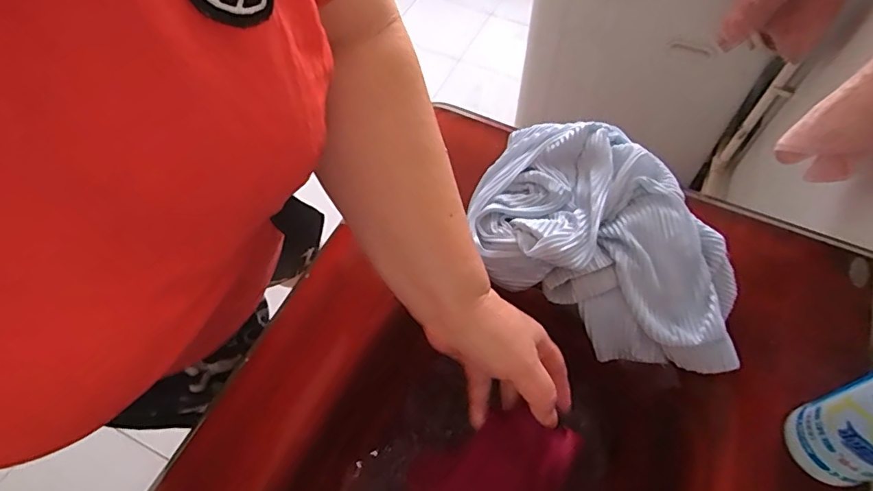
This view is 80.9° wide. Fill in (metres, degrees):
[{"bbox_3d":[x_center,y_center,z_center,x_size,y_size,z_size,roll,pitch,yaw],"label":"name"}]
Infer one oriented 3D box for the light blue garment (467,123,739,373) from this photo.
[{"bbox_3d":[0.167,-0.015,0.504,0.269,0.066,0.195,29,62,16],"label":"light blue garment"}]

